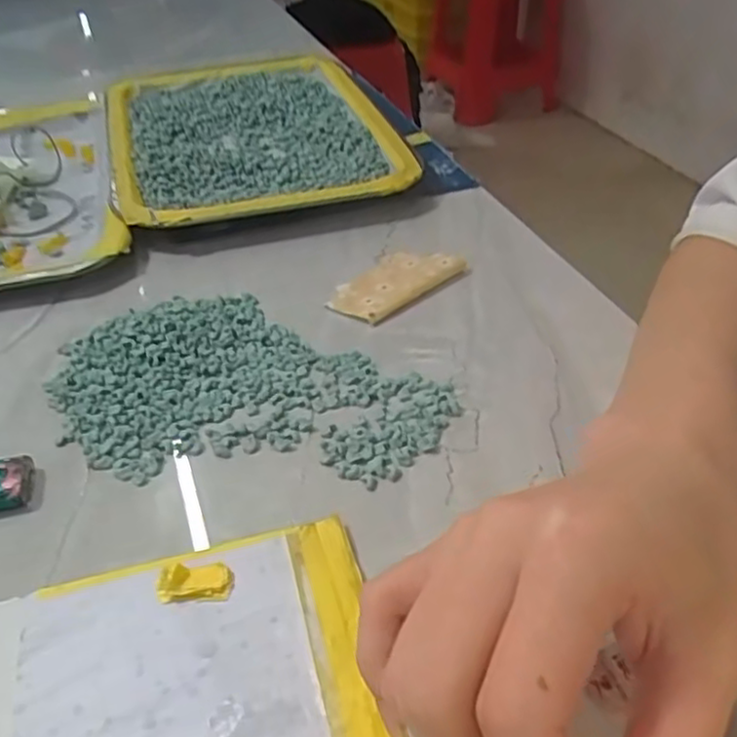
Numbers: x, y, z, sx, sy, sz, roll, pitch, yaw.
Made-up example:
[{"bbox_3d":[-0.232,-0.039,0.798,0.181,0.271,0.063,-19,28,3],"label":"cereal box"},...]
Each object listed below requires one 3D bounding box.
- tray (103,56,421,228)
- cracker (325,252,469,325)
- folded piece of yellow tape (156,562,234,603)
[{"bbox_3d":[-0.088,-0.172,0.522,0.185,0.025,0.271,-11,41,-12],"label":"tray"},{"bbox_3d":[0.014,-0.048,0.392,0.076,0.007,0.041,-32,49,-32],"label":"cracker"},{"bbox_3d":[-0.058,0.071,0.243,0.024,0.008,0.012,-5,40,-5],"label":"folded piece of yellow tape"}]

